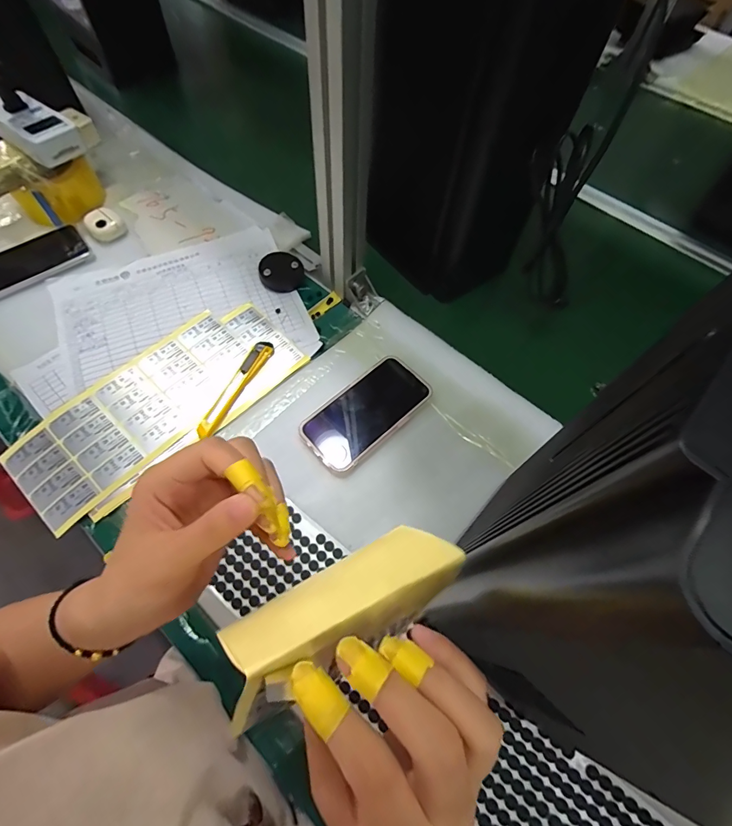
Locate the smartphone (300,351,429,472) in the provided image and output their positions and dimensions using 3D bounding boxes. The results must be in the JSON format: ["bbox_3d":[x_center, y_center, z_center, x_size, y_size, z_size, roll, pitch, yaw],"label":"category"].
[{"bbox_3d":[0.002,-0.003,0.475,0.151,0.006,0.078,-38,70,-20],"label":"smartphone"}]

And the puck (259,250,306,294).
[{"bbox_3d":[-0.115,-0.193,0.568,0.060,0.009,0.059,2,80,-10],"label":"puck"}]

